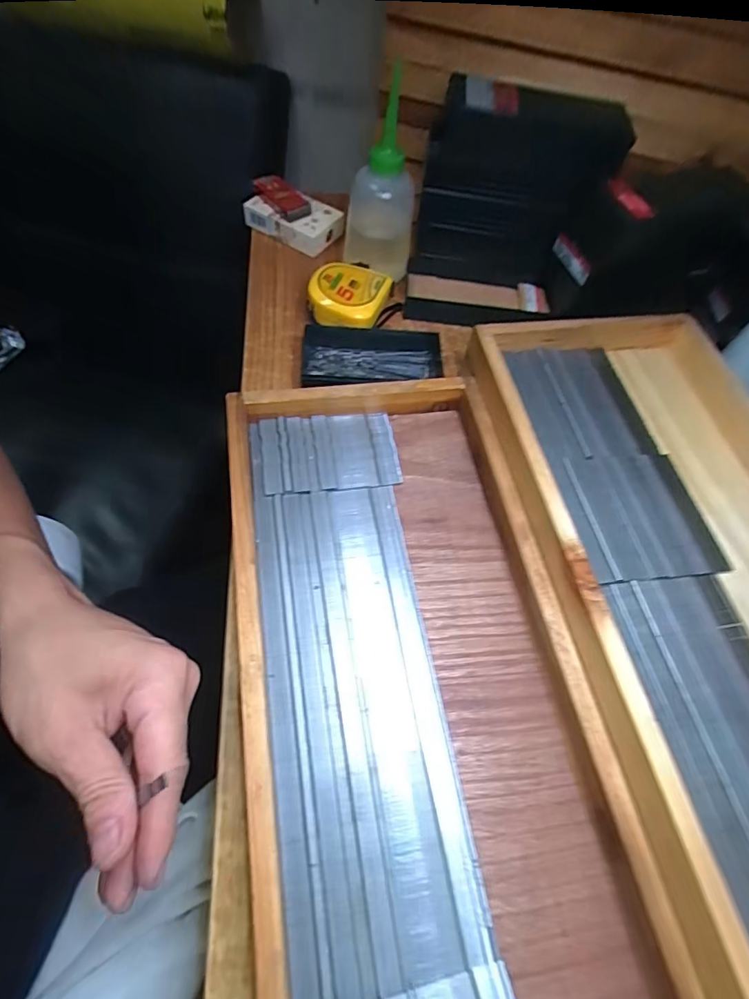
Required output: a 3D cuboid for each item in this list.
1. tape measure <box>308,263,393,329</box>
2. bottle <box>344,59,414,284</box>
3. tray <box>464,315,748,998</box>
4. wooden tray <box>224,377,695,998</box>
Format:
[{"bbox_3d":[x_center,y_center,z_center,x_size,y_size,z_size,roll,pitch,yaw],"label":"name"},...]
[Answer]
[{"bbox_3d":[-0.025,-0.186,0.452,0.063,0.029,0.071,22,61,7],"label":"tape measure"},{"bbox_3d":[0.002,-0.276,0.451,0.066,0.158,0.065,0,61,-6],"label":"bottle"},{"bbox_3d":[0.212,0.042,0.324,0.221,0.054,0.430,-9,62,-11],"label":"tray"},{"bbox_3d":[0.016,0.105,0.299,0.199,0.055,0.423,-7,61,-10],"label":"wooden tray"}]

